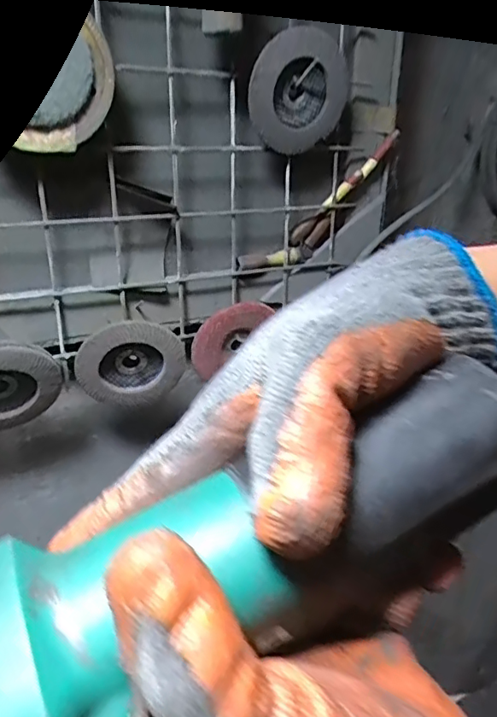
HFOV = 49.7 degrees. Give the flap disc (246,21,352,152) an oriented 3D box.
[{"bbox_3d":[0.043,-0.227,0.456,0.091,0.096,0.013,7,26,-36],"label":"flap disc"}]

